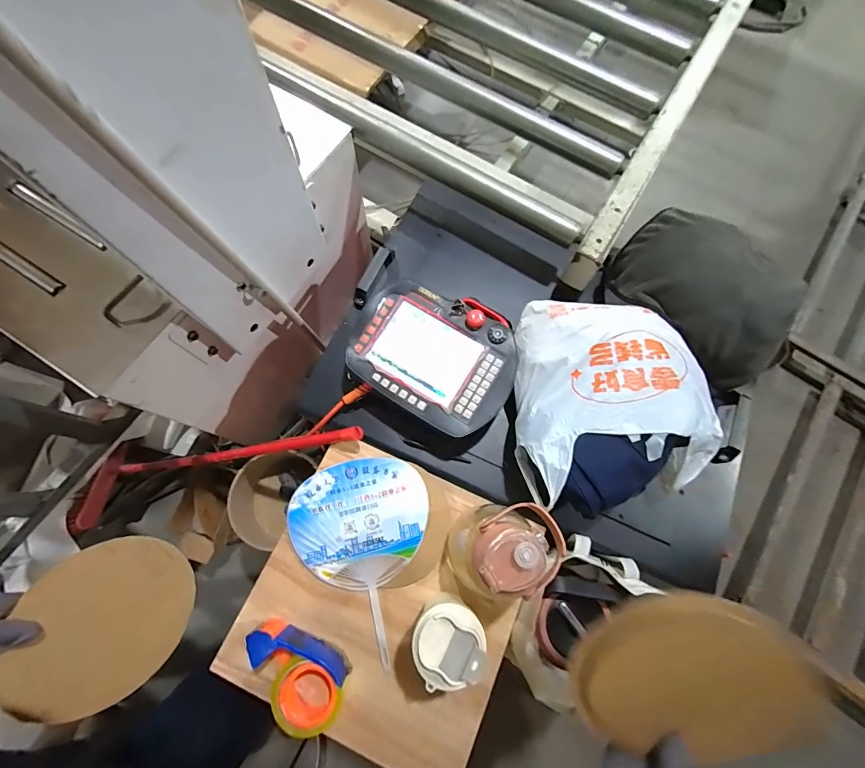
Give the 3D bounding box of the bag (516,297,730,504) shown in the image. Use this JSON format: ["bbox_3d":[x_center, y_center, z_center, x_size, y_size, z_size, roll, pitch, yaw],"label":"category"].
[{"bbox_3d":[0.271,0.010,0.601,0.272,0.121,0.307,-4,73,-4],"label":"bag"}]

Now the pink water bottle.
[{"bbox_3d":[0.099,0.229,0.534,0.137,0.186,0.106,-21,75,-8],"label":"pink water bottle"}]

